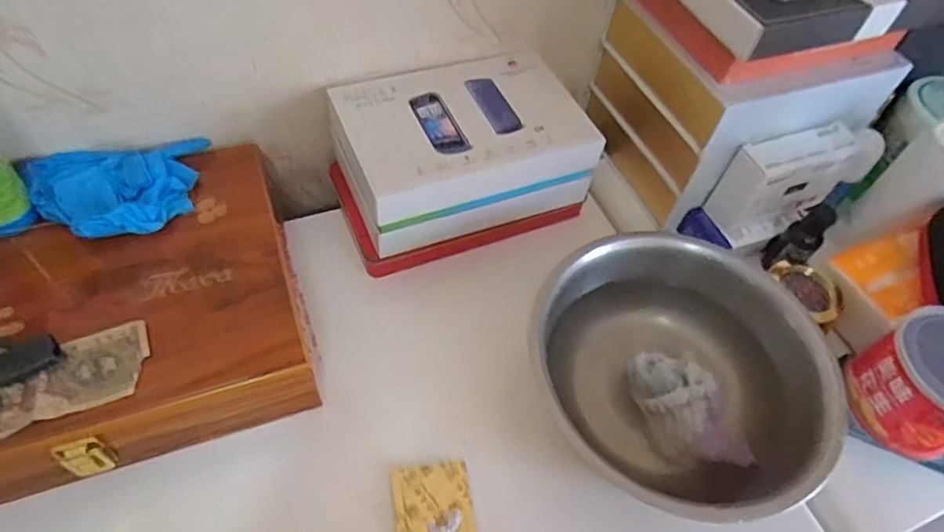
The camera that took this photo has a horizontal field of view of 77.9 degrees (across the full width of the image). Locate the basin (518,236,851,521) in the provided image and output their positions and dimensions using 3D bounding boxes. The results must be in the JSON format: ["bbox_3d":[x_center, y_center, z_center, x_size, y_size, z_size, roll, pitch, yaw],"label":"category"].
[{"bbox_3d":[0.140,0.076,0.416,0.197,0.067,0.192,3,54,-4],"label":"basin"}]

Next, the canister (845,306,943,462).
[{"bbox_3d":[0.320,0.079,0.402,0.082,0.068,0.080,-17,57,-17],"label":"canister"}]

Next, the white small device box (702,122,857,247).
[{"bbox_3d":[0.275,-0.074,0.515,0.122,0.082,0.048,-21,58,-19],"label":"white small device box"}]

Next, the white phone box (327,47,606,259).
[{"bbox_3d":[-0.006,-0.097,0.488,0.199,0.063,0.148,-16,57,-17],"label":"white phone box"}]

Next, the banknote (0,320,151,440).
[{"bbox_3d":[-0.249,0.069,0.347,0.104,0.006,0.049,-20,58,-19],"label":"banknote"}]

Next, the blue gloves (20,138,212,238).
[{"bbox_3d":[-0.255,-0.057,0.427,0.112,0.022,0.085,-15,57,-16],"label":"blue gloves"}]

